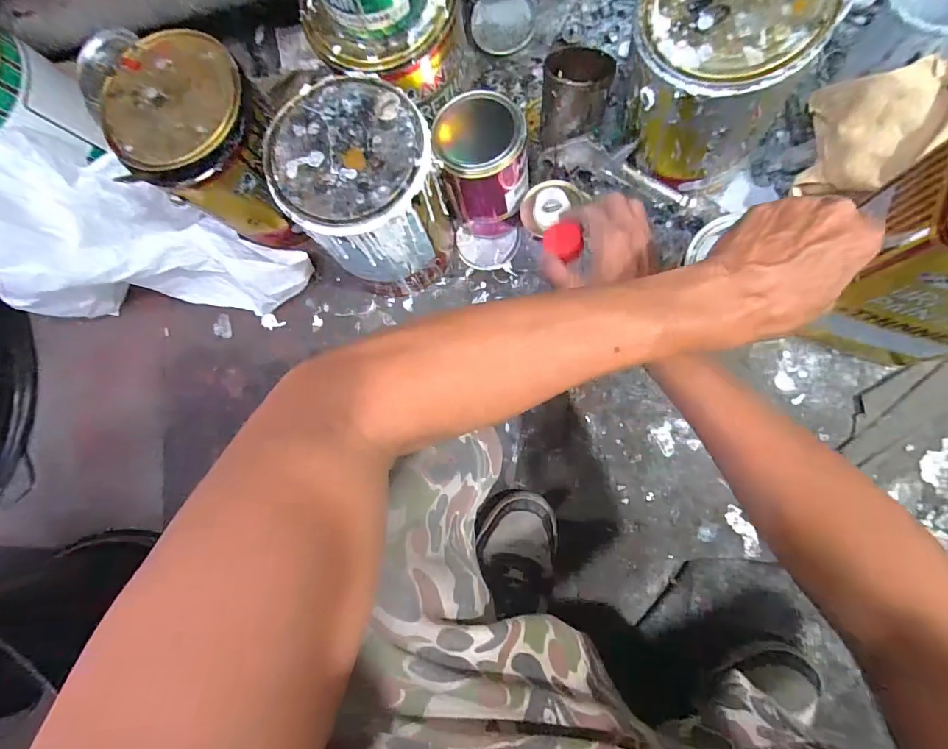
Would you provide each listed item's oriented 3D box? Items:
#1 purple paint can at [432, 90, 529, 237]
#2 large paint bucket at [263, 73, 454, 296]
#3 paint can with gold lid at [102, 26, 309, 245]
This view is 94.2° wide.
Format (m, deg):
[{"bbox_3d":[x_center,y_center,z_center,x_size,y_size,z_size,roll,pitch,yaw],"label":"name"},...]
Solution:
[{"bbox_3d":[0.015,-0.253,0.540,0.101,0.149,0.112,-4,86,9],"label":"purple paint can"},{"bbox_3d":[-0.107,-0.205,0.521,0.148,0.217,0.161,-1,86,9],"label":"large paint bucket"},{"bbox_3d":[-0.296,-0.269,0.533,0.149,0.186,0.155,-1,86,9],"label":"paint can with gold lid"}]

